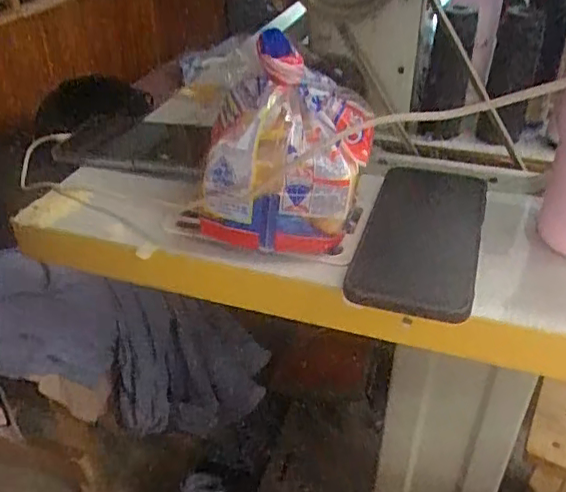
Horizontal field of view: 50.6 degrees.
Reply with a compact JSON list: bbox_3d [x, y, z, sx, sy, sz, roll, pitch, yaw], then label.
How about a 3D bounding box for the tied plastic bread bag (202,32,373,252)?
[{"bbox_3d":[0.000,-0.072,0.423,0.119,0.112,0.105,6,37,8],"label":"tied plastic bread bag"}]

